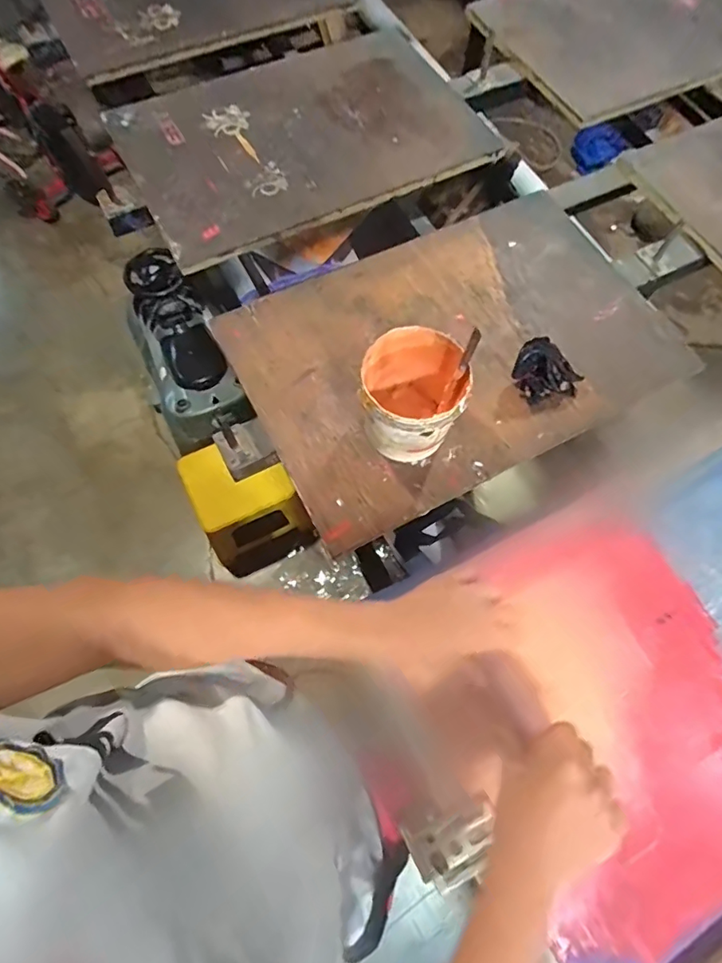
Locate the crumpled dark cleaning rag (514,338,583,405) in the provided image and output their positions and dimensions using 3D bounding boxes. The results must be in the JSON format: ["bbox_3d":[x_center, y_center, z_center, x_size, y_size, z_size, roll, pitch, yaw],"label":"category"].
[{"bbox_3d":[0.251,-0.148,0.685,0.088,0.046,0.081,42,73,14],"label":"crumpled dark cleaning rag"}]

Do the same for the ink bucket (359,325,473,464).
[{"bbox_3d":[0.060,-0.097,0.623,0.121,0.122,0.124,2,68,-1],"label":"ink bucket"}]

